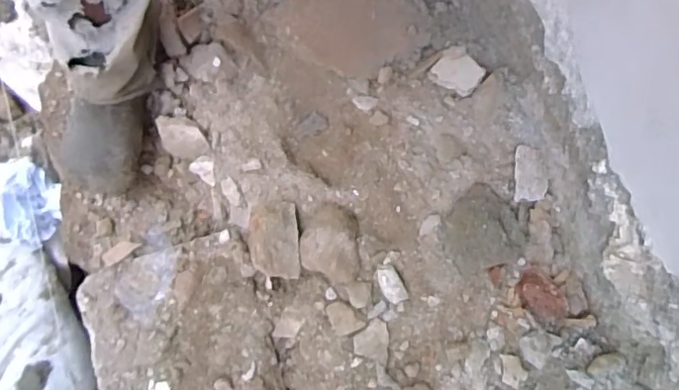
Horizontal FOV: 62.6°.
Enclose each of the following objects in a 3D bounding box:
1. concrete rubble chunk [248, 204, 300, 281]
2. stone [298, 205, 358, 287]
[{"bbox_3d":[-0.078,0.053,0.646,0.059,0.031,0.087,-3,78,-2],"label":"concrete rubble chunk"},{"bbox_3d":[-0.012,0.056,0.647,0.066,0.033,0.090,-2,78,-2],"label":"stone"}]

